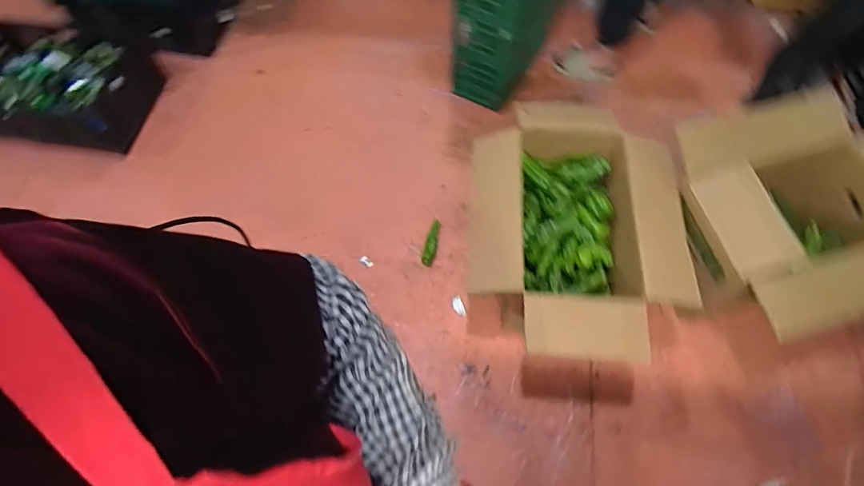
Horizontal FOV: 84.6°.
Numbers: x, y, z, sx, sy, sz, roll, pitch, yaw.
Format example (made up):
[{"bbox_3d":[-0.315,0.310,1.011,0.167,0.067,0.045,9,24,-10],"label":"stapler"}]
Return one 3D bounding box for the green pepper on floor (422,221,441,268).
[{"bbox_3d":[0.000,0.003,1.685,0.045,0.029,0.174,11,65,8],"label":"green pepper on floor"}]

